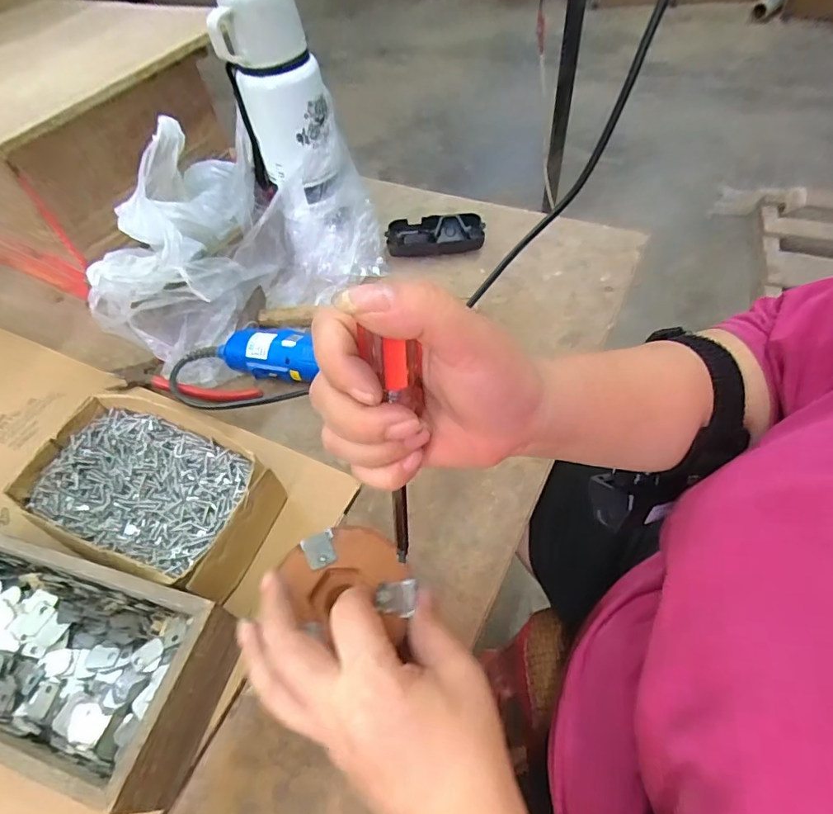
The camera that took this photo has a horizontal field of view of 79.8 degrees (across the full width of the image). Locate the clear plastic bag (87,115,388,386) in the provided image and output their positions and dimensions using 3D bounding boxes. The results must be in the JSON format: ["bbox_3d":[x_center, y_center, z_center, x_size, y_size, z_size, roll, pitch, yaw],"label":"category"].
[{"bbox_3d":[-0.186,-0.170,0.504,0.167,0.140,0.280,32,62,26],"label":"clear plastic bag"}]

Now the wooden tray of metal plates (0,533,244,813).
[{"bbox_3d":[-0.259,0.143,0.318,0.285,0.062,0.097,11,54,14],"label":"wooden tray of metal plates"}]

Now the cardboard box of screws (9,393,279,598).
[{"bbox_3d":[-0.194,0.064,0.378,0.192,0.051,0.116,18,56,19],"label":"cardboard box of screws"}]

